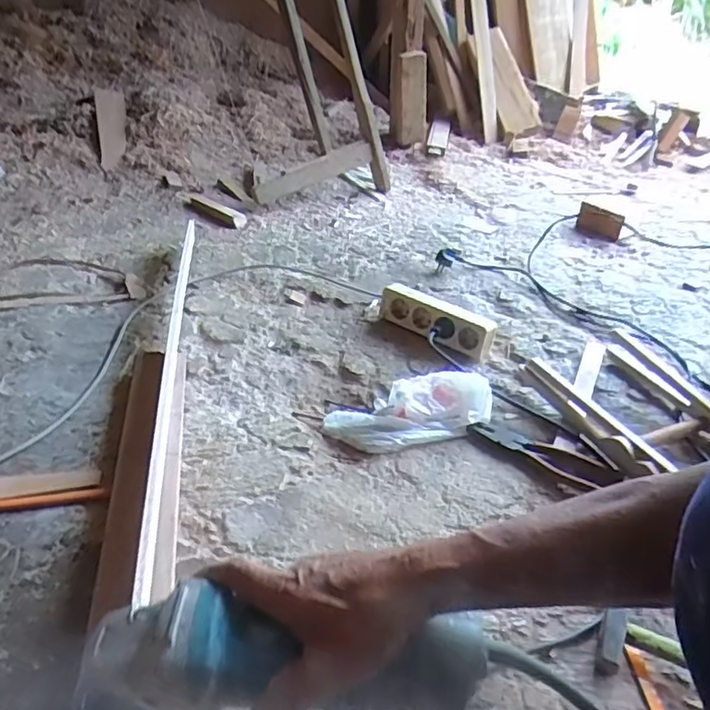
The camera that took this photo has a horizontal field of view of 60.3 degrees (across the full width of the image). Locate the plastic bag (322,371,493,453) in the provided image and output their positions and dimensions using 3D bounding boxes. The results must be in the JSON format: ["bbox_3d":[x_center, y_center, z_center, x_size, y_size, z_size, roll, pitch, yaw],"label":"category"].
[{"bbox_3d":[0.075,0.067,0.817,0.219,0.053,0.100,-9,36,-19],"label":"plastic bag"}]

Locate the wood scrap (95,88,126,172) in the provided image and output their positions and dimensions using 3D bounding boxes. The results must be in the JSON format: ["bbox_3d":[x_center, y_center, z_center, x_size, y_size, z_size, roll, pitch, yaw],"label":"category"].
[{"bbox_3d":[-0.644,-0.610,1.615,0.073,0.021,0.302,-6,62,-15],"label":"wood scrap"}]

